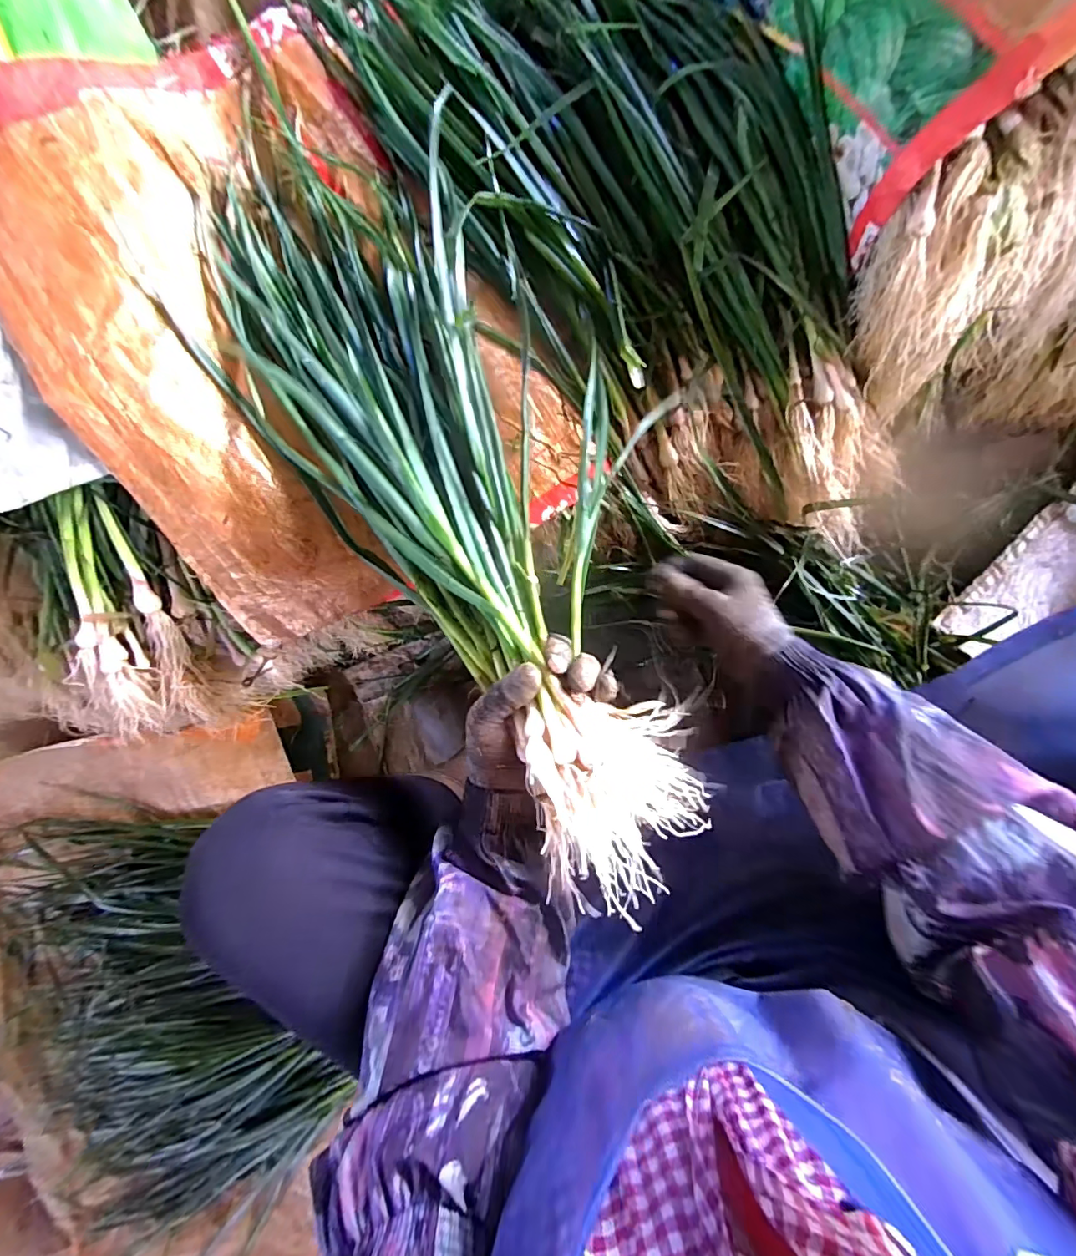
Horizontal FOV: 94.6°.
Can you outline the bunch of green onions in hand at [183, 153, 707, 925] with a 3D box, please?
[{"bbox_3d":[-0.075,-0.126,0.393,0.205,0.088,0.667,-30,76,4],"label":"bunch of green onions in hand"}]

